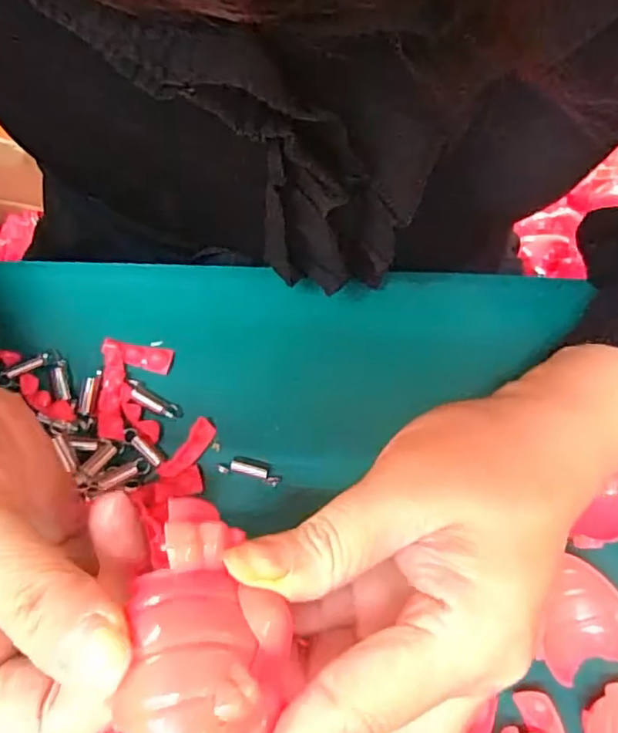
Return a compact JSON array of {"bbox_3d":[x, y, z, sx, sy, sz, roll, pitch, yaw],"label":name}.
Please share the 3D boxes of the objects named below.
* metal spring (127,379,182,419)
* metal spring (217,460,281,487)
[{"bbox_3d":[-0.069,0.015,0.263,0.027,0.004,0.007,30,76,9],"label":"metal spring"},{"bbox_3d":[-0.026,0.045,0.257,0.027,0.005,0.006,12,74,5],"label":"metal spring"}]

